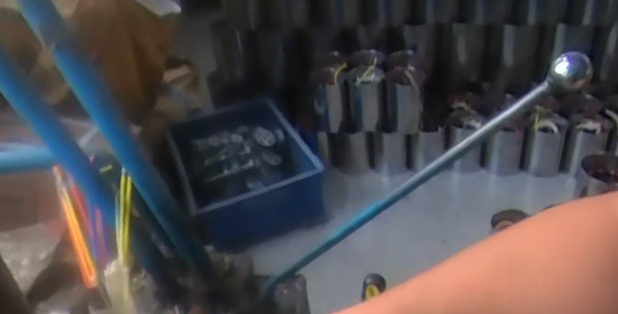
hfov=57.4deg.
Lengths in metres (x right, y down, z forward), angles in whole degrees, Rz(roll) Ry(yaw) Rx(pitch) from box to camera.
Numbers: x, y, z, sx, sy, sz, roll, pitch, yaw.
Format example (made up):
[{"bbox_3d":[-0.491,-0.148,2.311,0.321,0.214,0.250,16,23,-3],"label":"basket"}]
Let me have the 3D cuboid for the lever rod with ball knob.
[{"bbox_3d":[0.079,0.037,0.534,0.404,0.027,0.027,-41,18,34],"label":"lever rod with ball knob"}]

